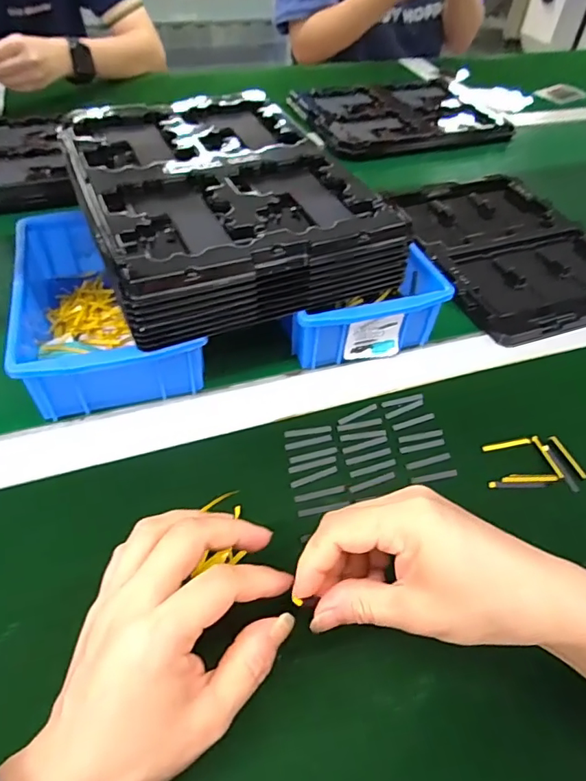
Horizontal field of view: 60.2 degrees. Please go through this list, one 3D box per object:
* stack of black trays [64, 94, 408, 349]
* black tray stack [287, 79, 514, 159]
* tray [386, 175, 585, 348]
[{"bbox_3d":[-0.069,-0.174,0.437,0.212,0.053,0.286,-18,53,-18],"label":"stack of black trays"},{"bbox_3d":[0.160,-0.432,0.787,0.324,0.022,0.238,-21,54,-20],"label":"black tray stack"},{"bbox_3d":[0.239,-0.168,0.568,0.218,0.014,0.285,-15,52,-16],"label":"tray"}]

